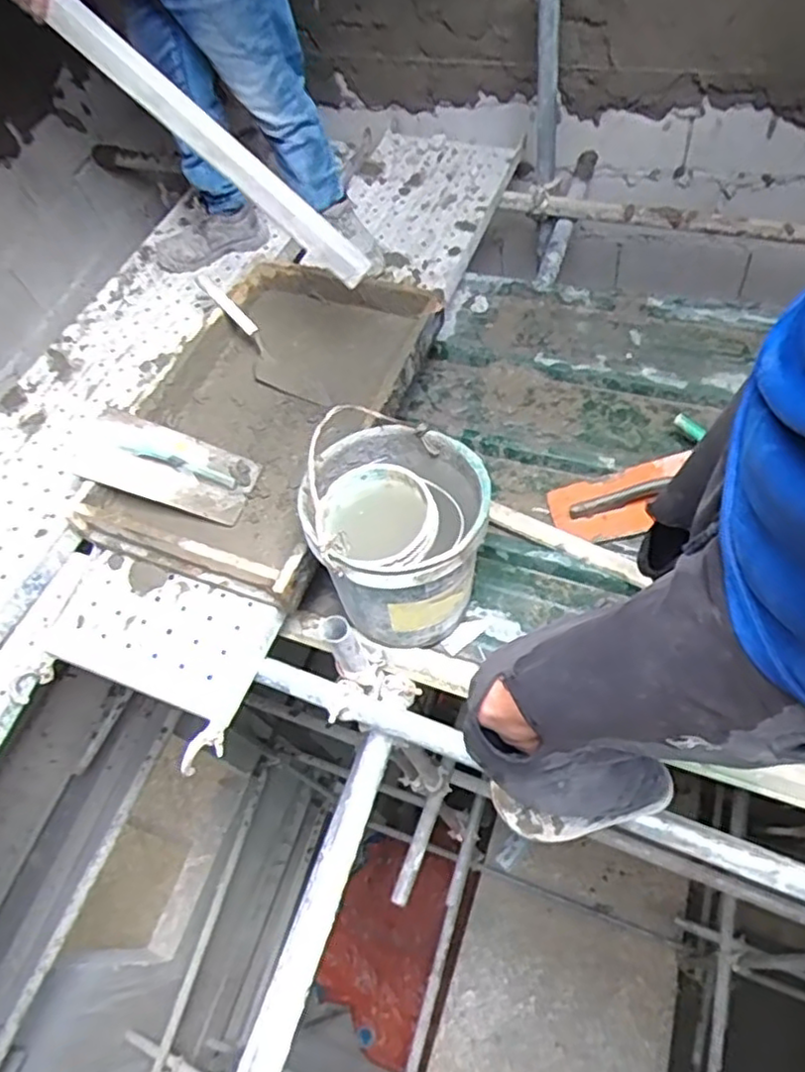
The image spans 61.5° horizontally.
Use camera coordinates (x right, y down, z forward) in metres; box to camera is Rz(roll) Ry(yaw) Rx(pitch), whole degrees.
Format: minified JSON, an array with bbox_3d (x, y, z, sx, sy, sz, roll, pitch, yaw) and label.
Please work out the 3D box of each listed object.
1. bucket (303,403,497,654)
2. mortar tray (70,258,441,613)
[{"bbox_3d":[-0.007,-0.005,1.219,0.292,0.274,0.314,-5,59,8],"label":"bucket"},{"bbox_3d":[-0.288,-0.287,1.455,0.547,0.114,0.814,16,64,20],"label":"mortar tray"}]

